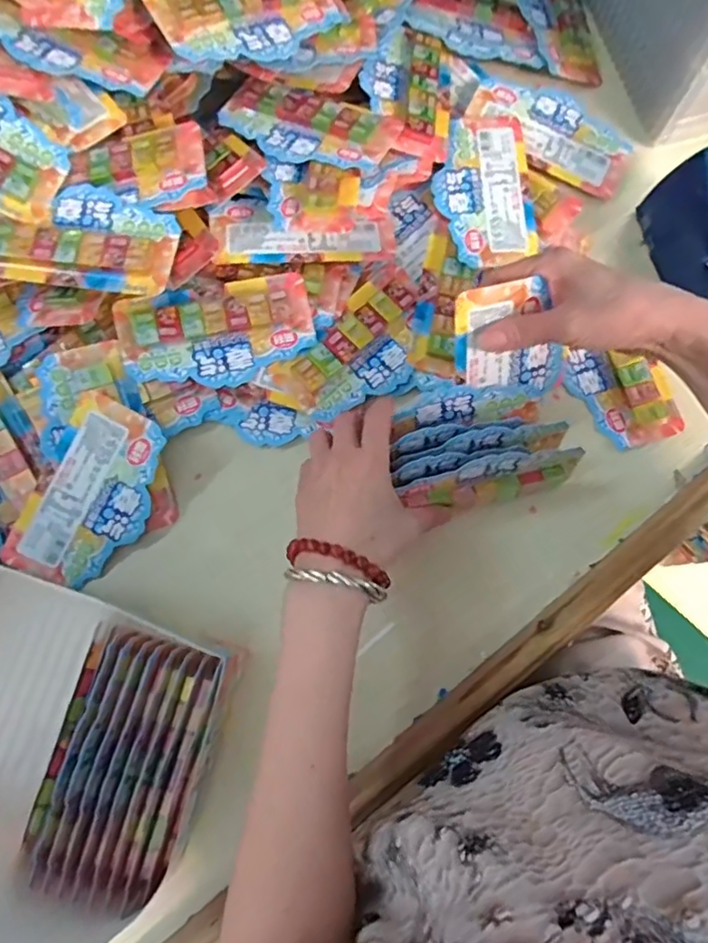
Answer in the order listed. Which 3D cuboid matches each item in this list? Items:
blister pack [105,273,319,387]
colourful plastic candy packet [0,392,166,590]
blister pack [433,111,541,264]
[{"bbox_3d":[-0.104,-0.106,0.445,0.146,0.012,0.076,-12,92,-9],"label":"blister pack"},{"bbox_3d":[-0.193,0.019,0.427,0.074,0.006,0.139,29,96,-14],"label":"colourful plastic candy packet"},{"bbox_3d":[0.108,-0.236,0.486,0.076,0.017,0.140,-5,78,-2],"label":"blister pack"}]

